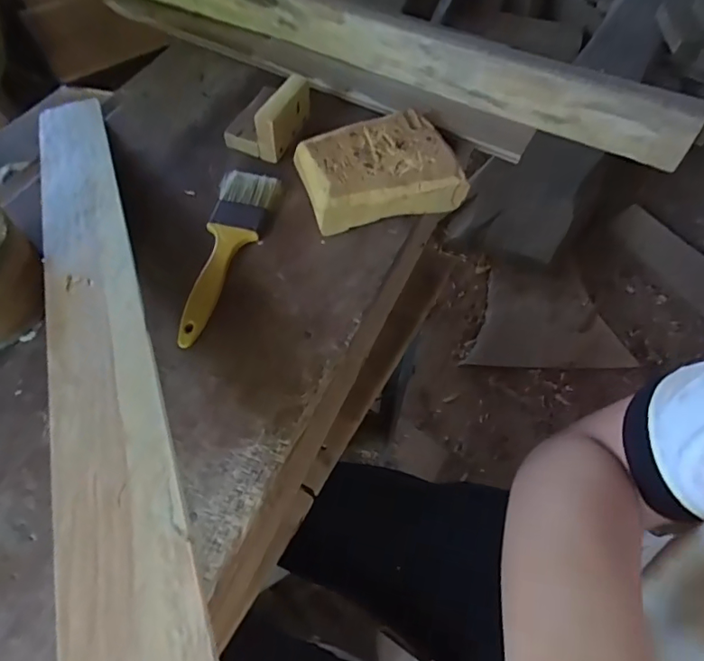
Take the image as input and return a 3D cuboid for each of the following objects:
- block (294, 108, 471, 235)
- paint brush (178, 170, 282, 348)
[{"bbox_3d":[0.023,-0.142,0.471,0.131,0.039,0.096,-18,61,-14],"label":"block"},{"bbox_3d":[-0.108,-0.068,0.444,0.052,0.013,0.178,11,58,4],"label":"paint brush"}]

